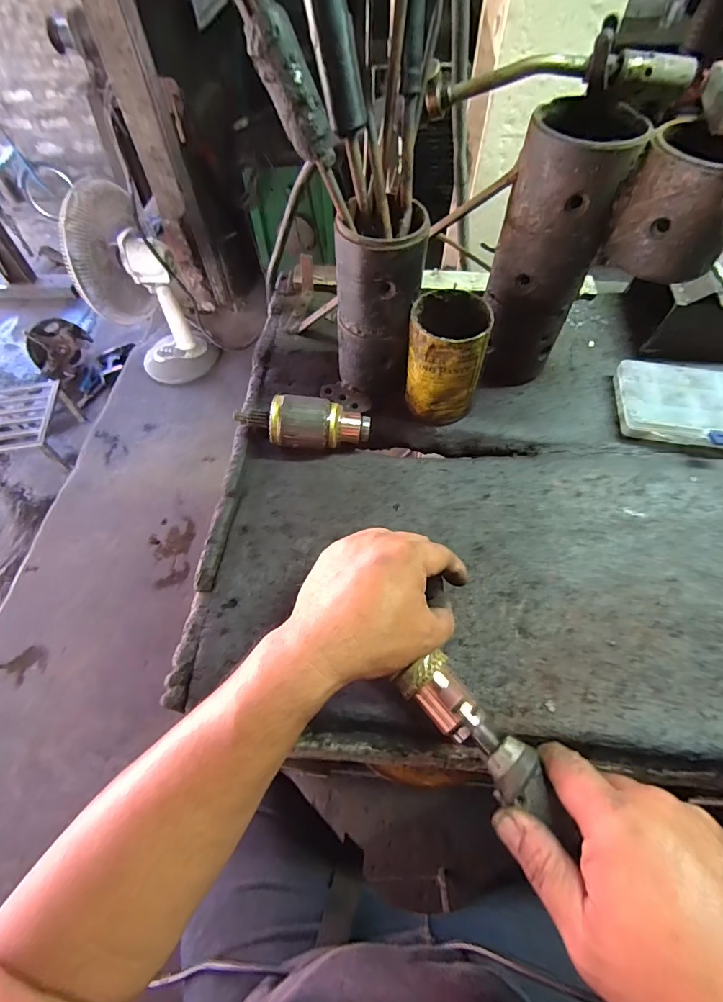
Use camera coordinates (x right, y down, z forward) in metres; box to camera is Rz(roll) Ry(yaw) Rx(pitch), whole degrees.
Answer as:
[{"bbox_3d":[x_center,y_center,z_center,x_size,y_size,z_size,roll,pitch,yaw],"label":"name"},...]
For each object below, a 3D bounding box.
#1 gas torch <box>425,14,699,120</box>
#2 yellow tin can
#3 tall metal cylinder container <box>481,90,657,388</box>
[{"bbox_3d":[0.154,-0.340,0.346,0.199,0.052,0.024,9,60,7],"label":"gas torch"},{"bbox_3d":[0.086,-0.145,0.444,0.074,0.126,0.070,-1,59,1],"label":"yellow tin can"},{"bbox_3d":[0.177,-0.229,0.431,0.087,0.233,0.088,13,60,9],"label":"tall metal cylinder container"}]

